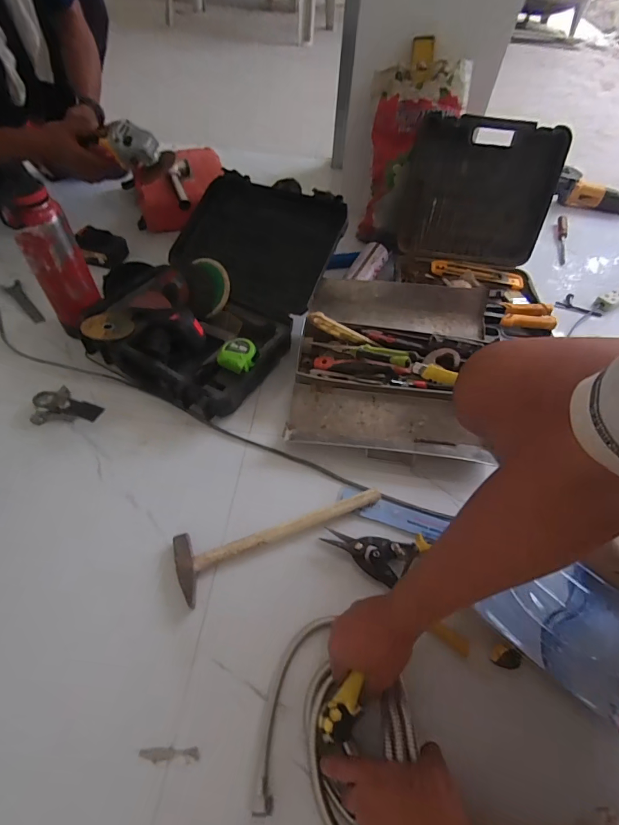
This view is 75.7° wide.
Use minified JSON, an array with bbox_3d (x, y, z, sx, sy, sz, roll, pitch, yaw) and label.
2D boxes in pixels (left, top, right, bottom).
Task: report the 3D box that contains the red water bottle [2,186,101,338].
[{"bbox_3d":[-0.458,-0.268,0.728,0.089,0.223,0.078,-28,60,-21],"label":"red water bottle"}]

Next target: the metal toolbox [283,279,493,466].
[{"bbox_3d":[0.156,-0.094,0.767,0.372,0.102,0.372,8,53,1],"label":"metal toolbox"}]

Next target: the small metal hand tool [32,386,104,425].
[{"bbox_3d":[-0.418,-0.008,0.698,0.147,0.031,0.075,7,52,20],"label":"small metal hand tool"}]

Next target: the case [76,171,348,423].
[{"bbox_3d":[-0.184,-0.260,0.808,0.341,0.200,0.478,21,54,11],"label":"case"}]

